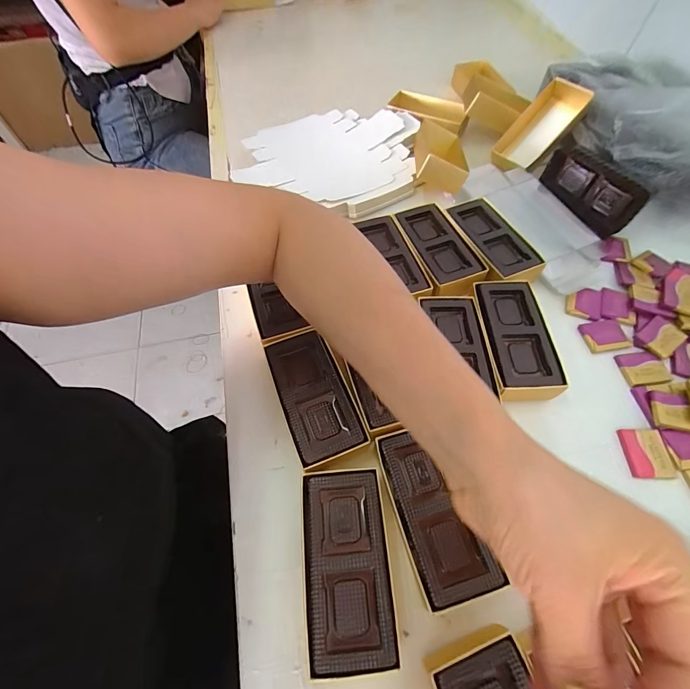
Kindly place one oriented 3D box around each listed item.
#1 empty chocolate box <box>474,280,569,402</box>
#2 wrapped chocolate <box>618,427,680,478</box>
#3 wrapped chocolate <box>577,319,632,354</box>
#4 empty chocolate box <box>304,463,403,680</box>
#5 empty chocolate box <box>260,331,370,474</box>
[{"bbox_3d":[0.156,-0.002,0.332,0.057,0.030,0.121,-2,60,1],"label":"empty chocolate box"},{"bbox_3d":[0.248,0.090,0.293,0.034,0.004,0.039,-2,60,1],"label":"wrapped chocolate"},{"bbox_3d":[0.258,-0.009,0.353,0.043,0.004,0.033,-9,60,-3],"label":"wrapped chocolate"},{"bbox_3d":[0.001,0.150,0.246,0.057,0.032,0.113,-4,60,0],"label":"empty chocolate box"},{"bbox_3d":[-0.027,0.046,0.306,0.057,0.033,0.112,-21,62,-10],"label":"empty chocolate box"}]

